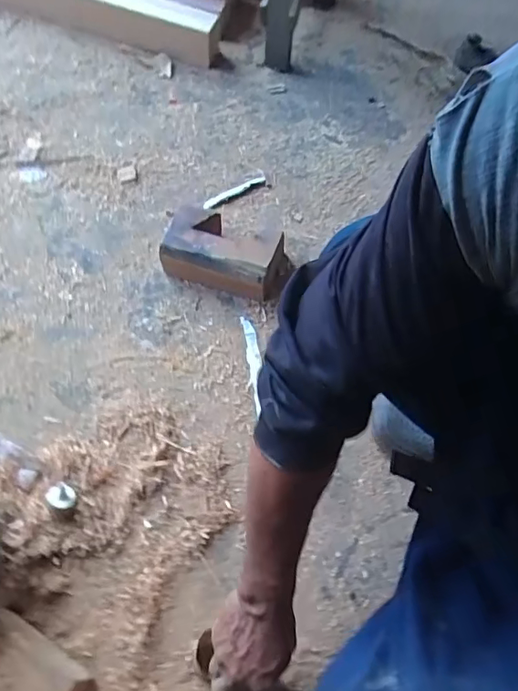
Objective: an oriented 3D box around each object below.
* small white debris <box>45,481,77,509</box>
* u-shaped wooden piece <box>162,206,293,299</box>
[{"bbox_3d":[-0.249,0.191,0.642,0.032,0.027,0.029,34,64,15],"label":"small white debris"},{"bbox_3d":[-0.057,-0.158,0.818,0.202,0.071,0.123,16,64,8],"label":"u-shaped wooden piece"}]

